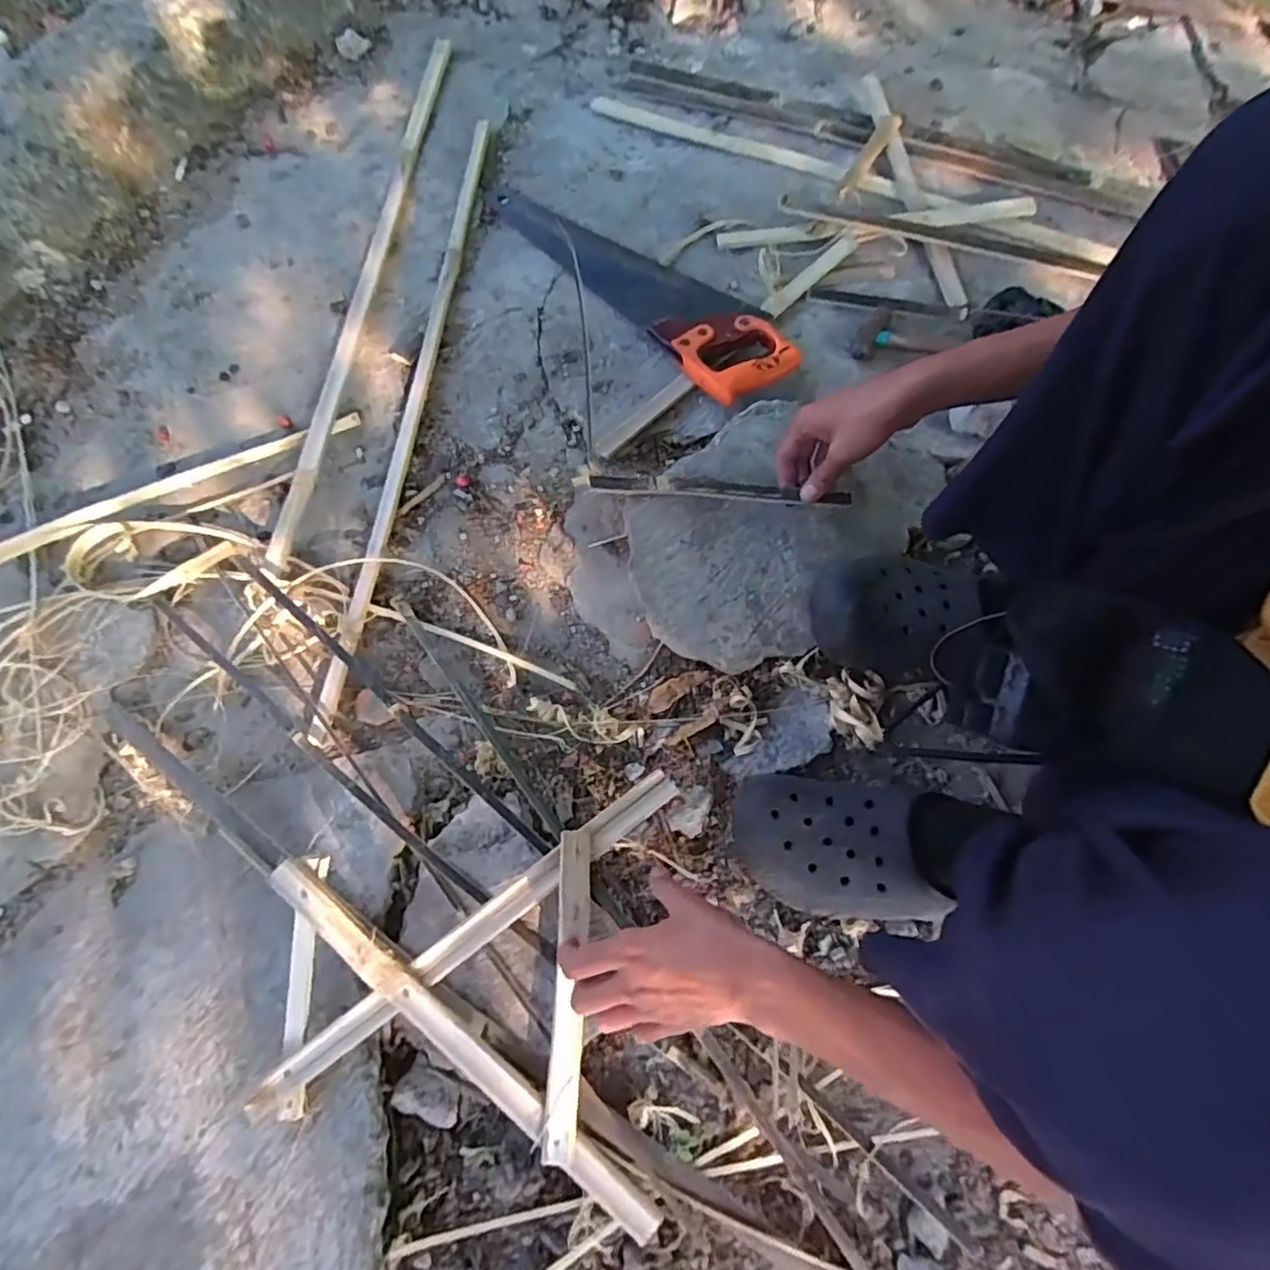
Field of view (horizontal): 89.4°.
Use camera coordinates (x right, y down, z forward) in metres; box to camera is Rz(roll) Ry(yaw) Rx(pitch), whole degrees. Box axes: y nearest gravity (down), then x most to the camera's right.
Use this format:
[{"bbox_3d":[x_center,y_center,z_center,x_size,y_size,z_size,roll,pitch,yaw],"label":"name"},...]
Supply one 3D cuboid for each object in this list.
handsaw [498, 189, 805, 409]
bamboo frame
[{"bbox_3d":[0.006,-0.470,0.819,0.134,0.054,0.497,-38,75,-11],"label":"handsaw"},{"bbox_3d":[-0.135,0.275,0.535,0.317,0.060,0.332,6,71,3],"label":"bamboo frame"}]

